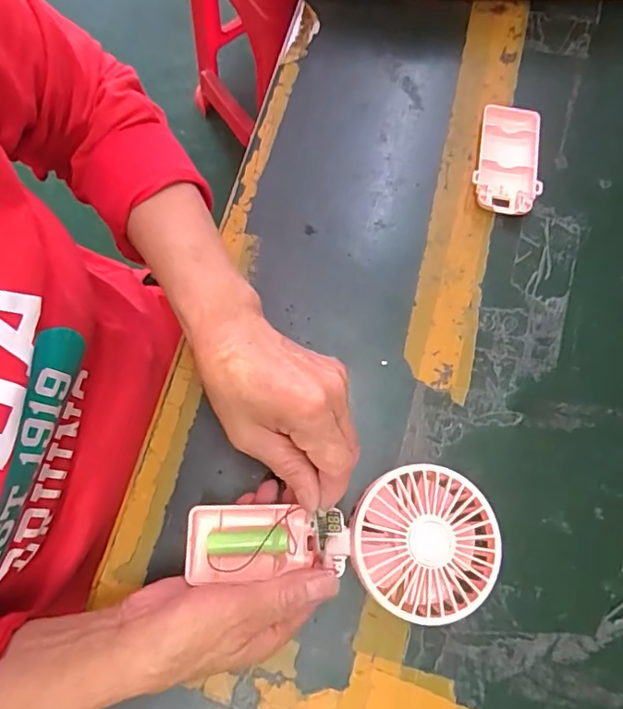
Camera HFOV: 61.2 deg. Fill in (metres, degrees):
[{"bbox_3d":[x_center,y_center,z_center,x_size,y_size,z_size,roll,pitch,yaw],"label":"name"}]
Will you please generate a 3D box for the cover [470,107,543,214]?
[{"bbox_3d":[0.156,-0.155,0.420,0.048,0.016,0.091,13,75,2],"label":"cover"}]

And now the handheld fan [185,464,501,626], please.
[{"bbox_3d":[0.018,0.111,0.313,0.181,0.035,0.080,-1,74,6],"label":"handheld fan"}]

